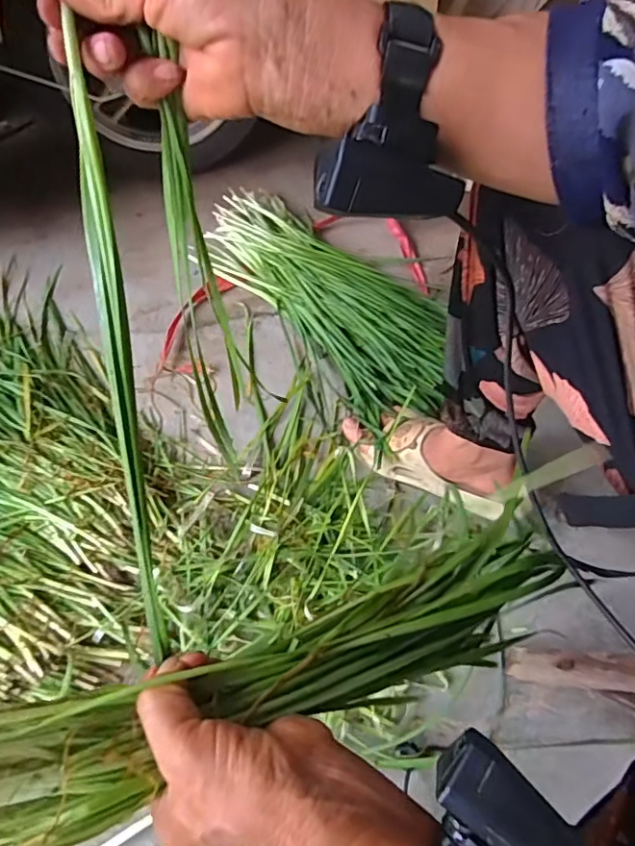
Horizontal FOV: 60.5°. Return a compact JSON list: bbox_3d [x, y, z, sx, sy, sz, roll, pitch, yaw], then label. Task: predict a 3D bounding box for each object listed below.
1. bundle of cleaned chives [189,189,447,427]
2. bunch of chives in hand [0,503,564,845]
[{"bbox_3d":[0.019,-0.201,0.838,0.226,0.060,0.460,-41,76,-15],"label":"bundle of cleaned chives"},{"bbox_3d":[-0.015,0.136,0.318,0.472,0.046,0.083,-7,68,-30],"label":"bunch of chives in hand"}]

